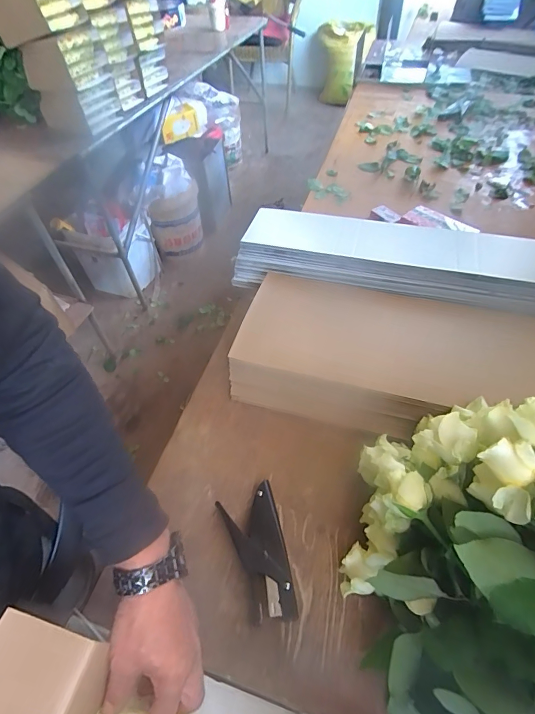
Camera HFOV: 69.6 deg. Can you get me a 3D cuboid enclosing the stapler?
[{"bbox_3d":[-0.009,0.234,0.466,0.068,0.021,0.145,-15,52,-9],"label":"stapler"}]

